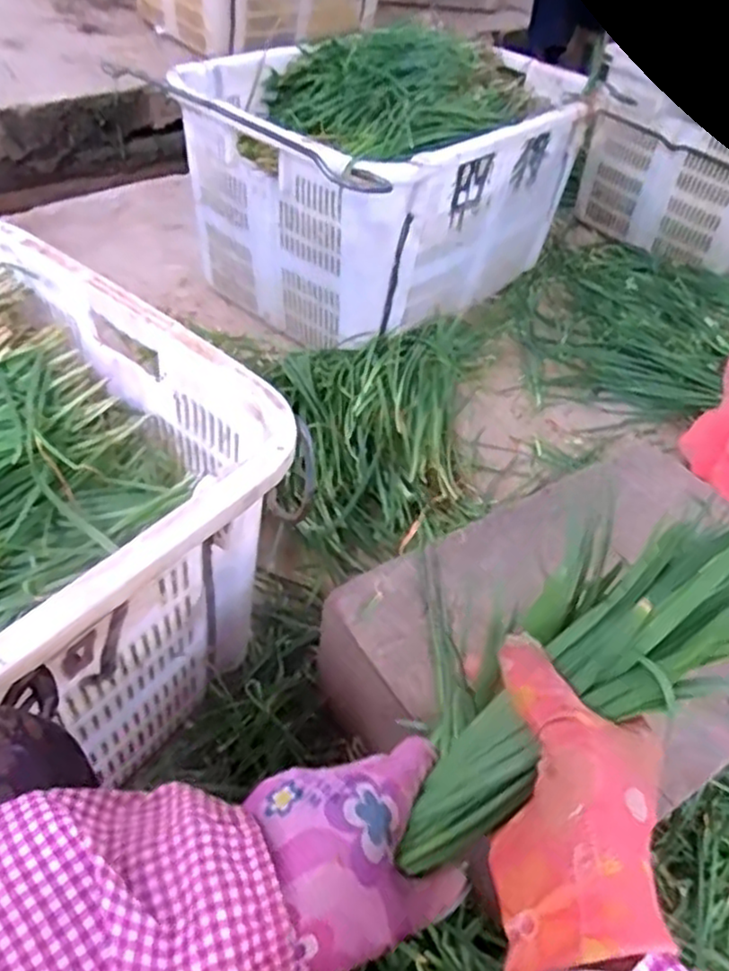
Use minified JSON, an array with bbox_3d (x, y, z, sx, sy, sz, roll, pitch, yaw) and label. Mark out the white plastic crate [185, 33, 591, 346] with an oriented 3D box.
[{"bbox_3d":[0.030,-0.549,1.264,0.461,0.338,0.697,36,52,22],"label":"white plastic crate"}]

